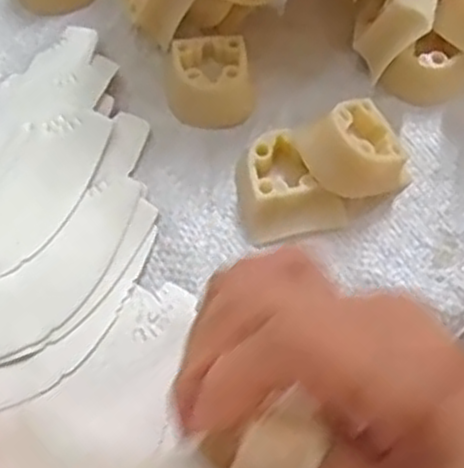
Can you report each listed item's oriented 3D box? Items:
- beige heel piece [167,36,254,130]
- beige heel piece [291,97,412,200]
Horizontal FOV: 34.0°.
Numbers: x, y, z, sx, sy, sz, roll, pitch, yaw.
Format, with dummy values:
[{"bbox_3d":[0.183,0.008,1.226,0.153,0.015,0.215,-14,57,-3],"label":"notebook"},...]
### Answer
[{"bbox_3d":[-0.009,-0.064,0.319,0.034,0.017,0.034,-3,64,-2],"label":"beige heel piece"},{"bbox_3d":[0.048,-0.030,0.295,0.038,0.031,0.038,0,63,-1],"label":"beige heel piece"}]

